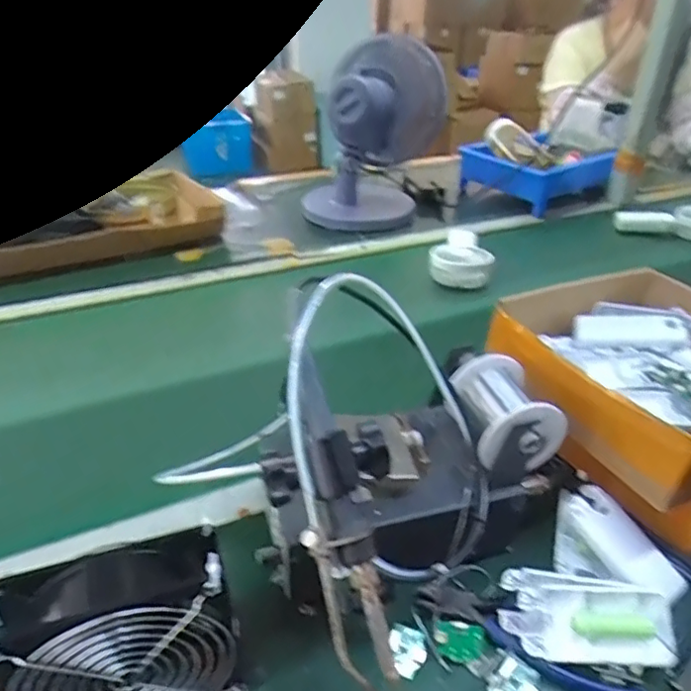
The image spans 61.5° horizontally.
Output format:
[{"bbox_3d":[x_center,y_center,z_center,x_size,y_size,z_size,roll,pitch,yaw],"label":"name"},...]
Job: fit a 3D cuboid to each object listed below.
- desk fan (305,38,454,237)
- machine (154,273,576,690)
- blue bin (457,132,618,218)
[{"bbox_3d":[0.052,-0.353,0.991,0.176,0.280,0.204,23,38,30],"label":"desk fan"},{"bbox_3d":[0.041,0.082,0.386,0.147,0.214,0.254,24,39,31],"label":"machine"},{"bbox_3d":[0.373,-0.350,1.148,0.235,0.088,0.223,-24,40,-33],"label":"blue bin"}]

